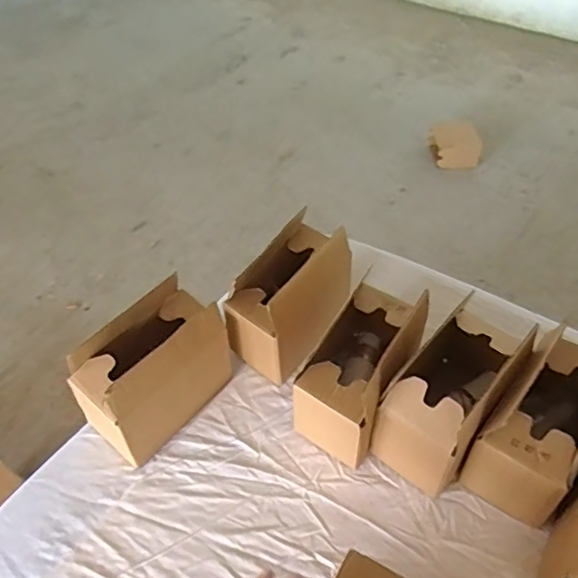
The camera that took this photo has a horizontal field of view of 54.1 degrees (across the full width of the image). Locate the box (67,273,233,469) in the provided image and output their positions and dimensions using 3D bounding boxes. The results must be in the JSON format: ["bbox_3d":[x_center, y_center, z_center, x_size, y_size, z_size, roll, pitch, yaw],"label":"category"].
[{"bbox_3d":[-0.164,0.098,0.705,0.097,0.150,0.180,31,55,27],"label":"box"}]

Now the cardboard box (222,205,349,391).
[{"bbox_3d":[0.003,0.010,0.767,0.098,0.150,0.174,29,54,26],"label":"cardboard box"}]

